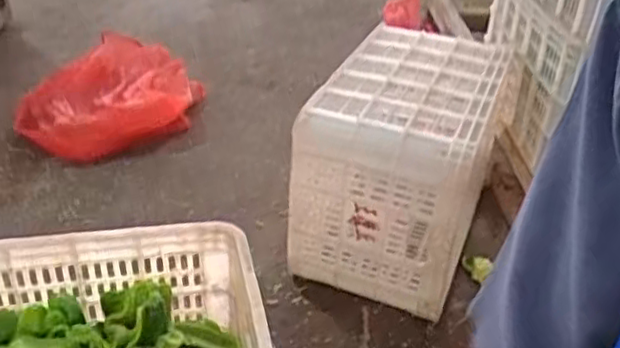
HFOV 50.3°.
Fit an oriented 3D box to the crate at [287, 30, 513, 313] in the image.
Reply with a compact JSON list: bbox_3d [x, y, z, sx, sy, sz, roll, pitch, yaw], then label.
[{"bbox_3d":[0.182,-0.036,1.286,0.287,0.330,0.506,15,36,15],"label":"crate"}]

